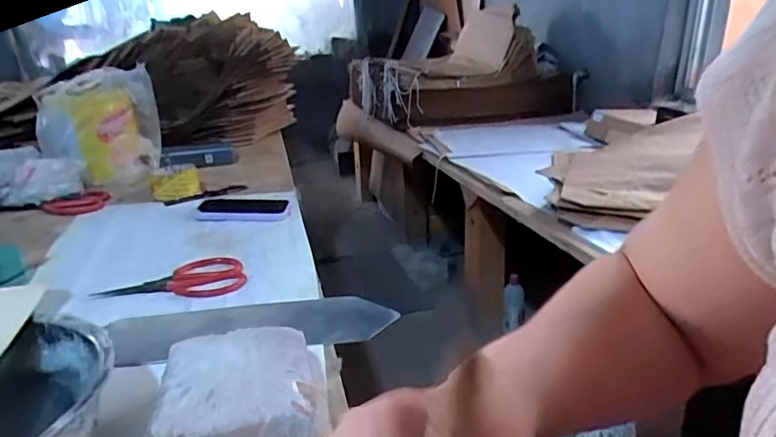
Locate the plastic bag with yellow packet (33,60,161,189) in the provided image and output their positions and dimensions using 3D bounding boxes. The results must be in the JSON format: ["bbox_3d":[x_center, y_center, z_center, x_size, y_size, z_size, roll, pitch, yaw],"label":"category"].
[{"bbox_3d":[-0.622,-0.199,1.222,0.228,0.257,0.086,-14,1,-24],"label":"plastic bag with yellow packet"}]

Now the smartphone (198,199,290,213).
[{"bbox_3d":[-0.264,-0.021,1.016,0.172,0.007,0.077,3,22,8],"label":"smartphone"}]

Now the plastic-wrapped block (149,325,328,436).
[{"bbox_3d":[-0.117,0.147,0.449,0.123,0.060,0.155,-6,22,-12],"label":"plastic-wrapped block"}]

